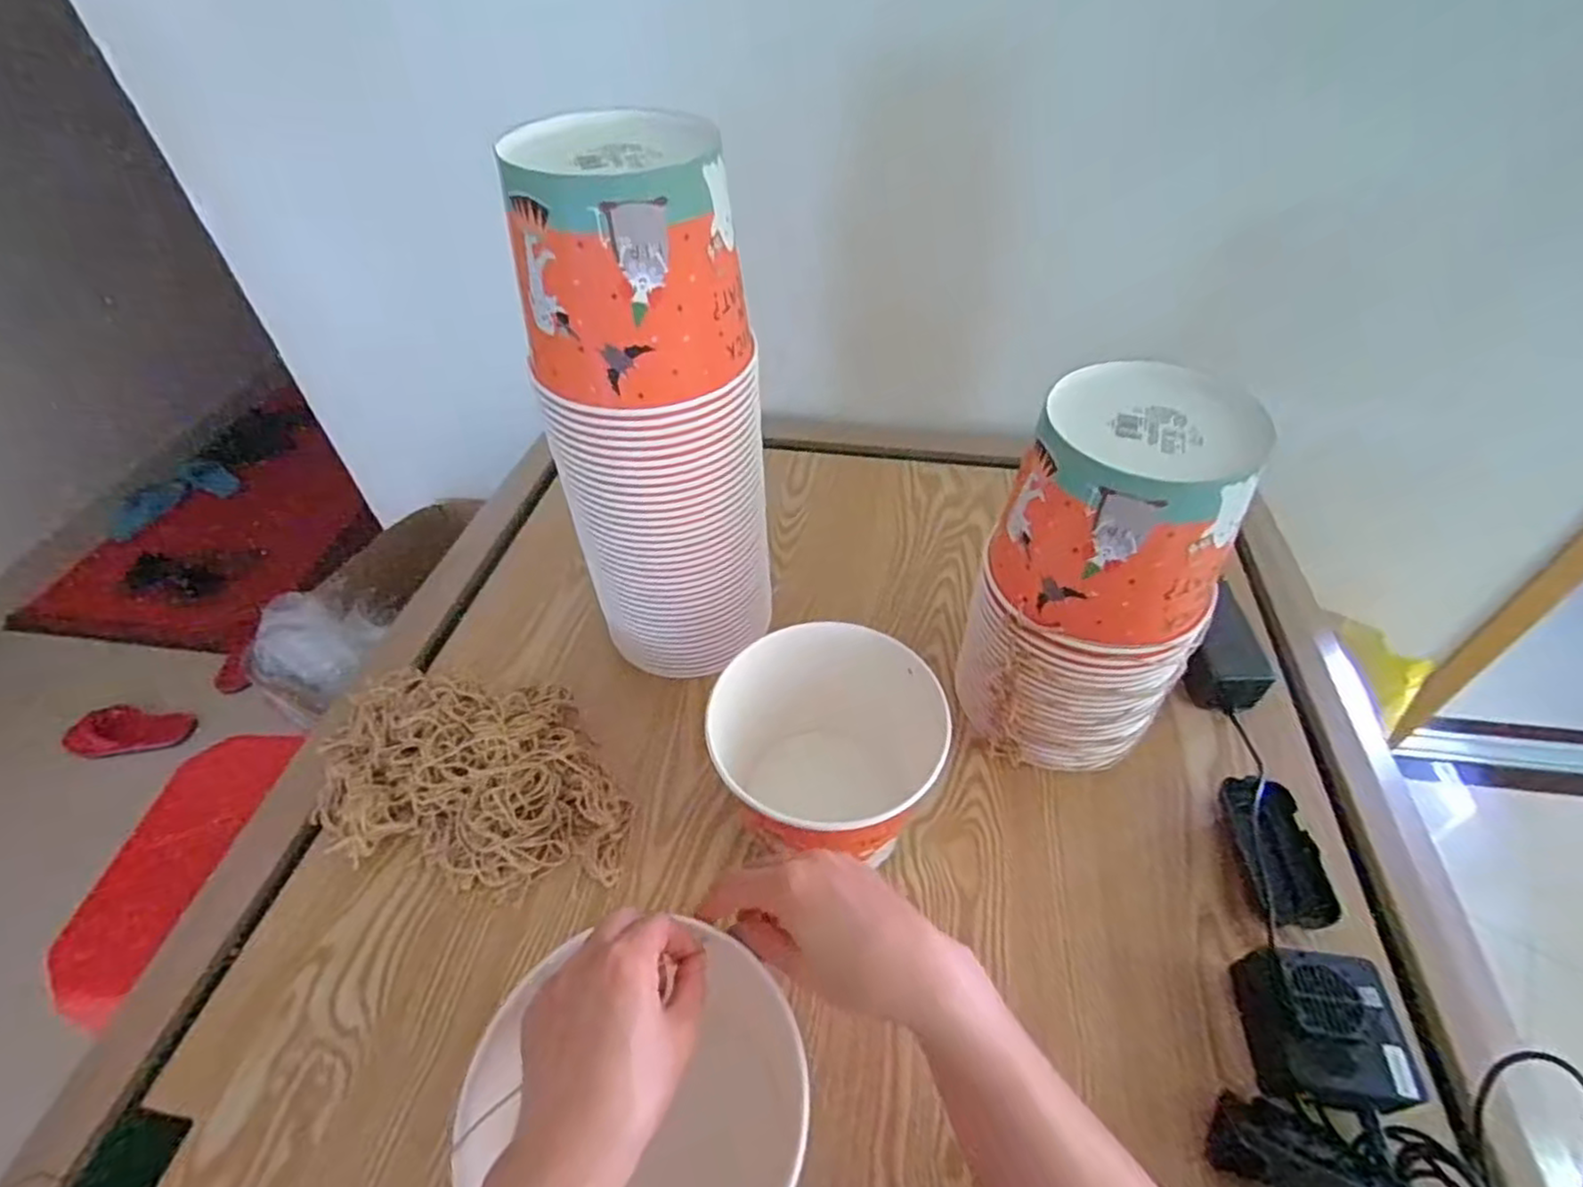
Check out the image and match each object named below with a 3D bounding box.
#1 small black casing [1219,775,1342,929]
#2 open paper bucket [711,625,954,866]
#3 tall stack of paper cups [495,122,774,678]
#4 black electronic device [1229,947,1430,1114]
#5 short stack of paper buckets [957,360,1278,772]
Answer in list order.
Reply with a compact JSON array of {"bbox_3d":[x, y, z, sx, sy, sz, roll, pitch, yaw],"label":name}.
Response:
[{"bbox_3d":[0.357,0.187,0.513,0.049,0.026,0.104,-2,47,0],"label":"small black casing"},{"bbox_3d":[0.023,0.110,0.498,0.137,0.121,0.161,25,52,22],"label":"open paper bucket"},{"bbox_3d":[-0.099,-0.102,0.537,0.126,0.419,0.125,20,51,19],"label":"tall stack of paper cups"},{"bbox_3d":[0.322,0.265,0.426,0.075,0.046,0.077,5,48,6],"label":"black electronic device"},{"bbox_3d":[0.220,0.004,0.519,0.145,0.286,0.130,1,47,3],"label":"short stack of paper buckets"}]

